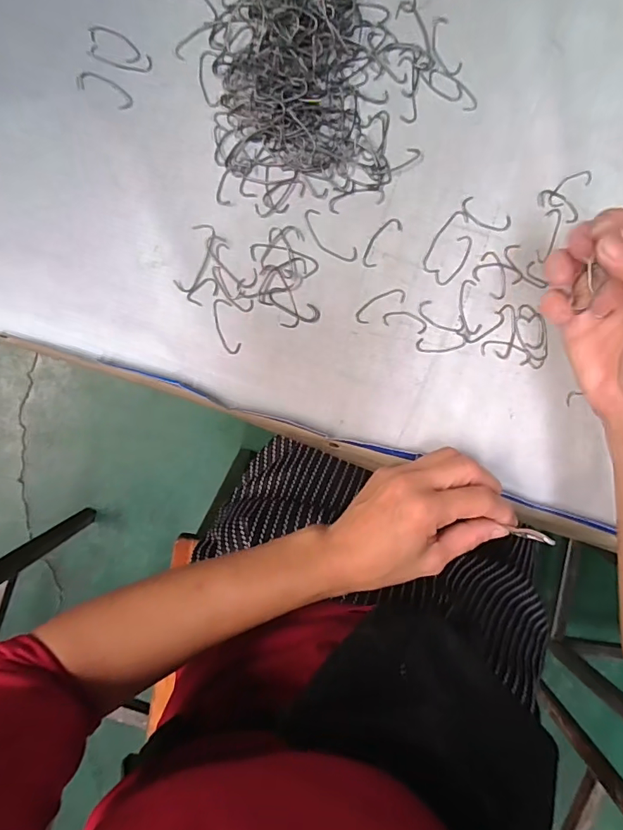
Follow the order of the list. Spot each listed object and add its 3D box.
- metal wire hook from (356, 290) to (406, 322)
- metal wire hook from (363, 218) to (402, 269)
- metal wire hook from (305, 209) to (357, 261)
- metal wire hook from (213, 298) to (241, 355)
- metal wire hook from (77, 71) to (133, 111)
[{"bbox_3d":[0.051,-0.081,0.331,0.040,0.004,0.014,-30,95,1],"label":"metal wire hook"},{"bbox_3d":[0.051,-0.126,0.328,0.014,0.004,0.041,36,93,-4],"label":"metal wire hook"},{"bbox_3d":[0.012,-0.128,0.326,0.048,0.004,0.017,44,92,-4],"label":"metal wire hook"},{"bbox_3d":[-0.062,-0.064,0.327,0.014,0.004,0.041,-13,95,-1],"label":"metal wire hook"},{"bbox_3d":[-0.146,-0.230,0.318,0.040,0.004,0.015,24,93,-3],"label":"metal wire hook"}]

